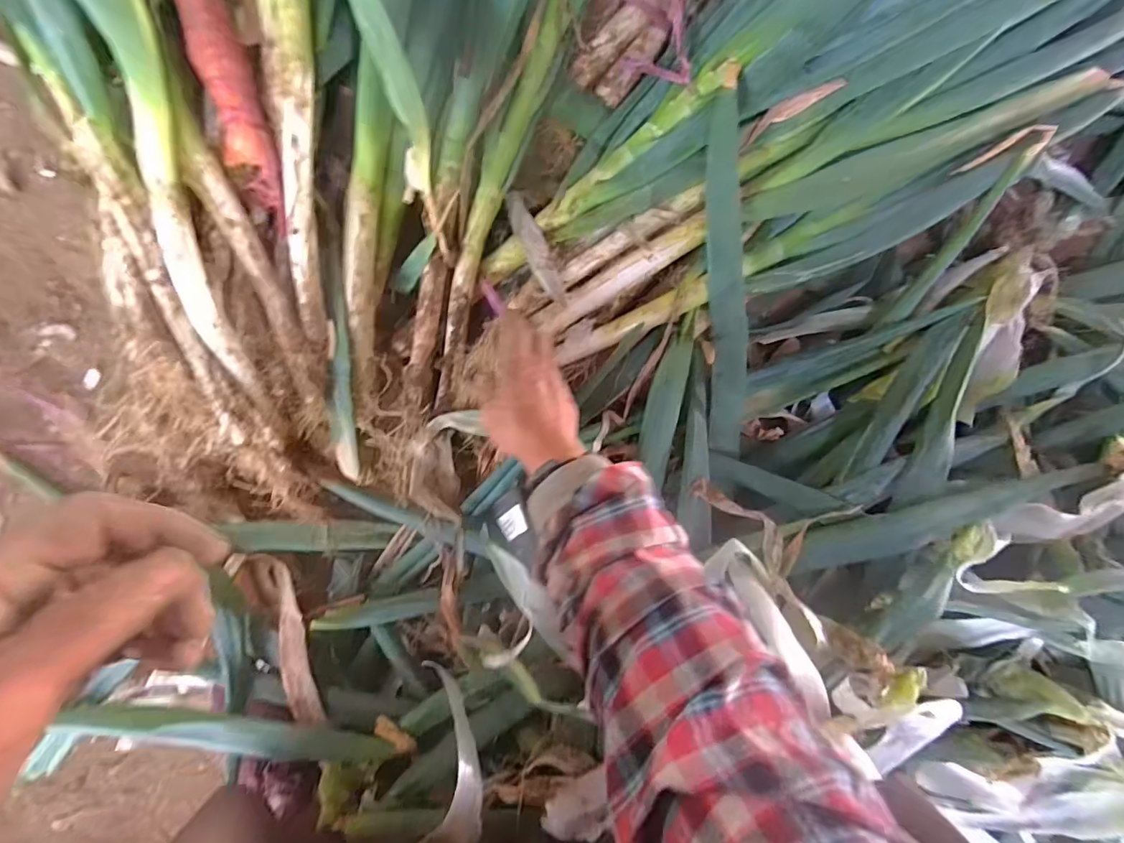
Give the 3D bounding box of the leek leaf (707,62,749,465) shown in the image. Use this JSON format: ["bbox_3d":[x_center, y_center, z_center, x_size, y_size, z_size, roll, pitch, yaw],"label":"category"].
[{"bbox_3d":[0.160,-0.142,0.485,0.037,0.021,0.355,-6,104,-3],"label":"leek leaf"}]

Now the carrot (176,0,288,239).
[{"bbox_3d":[-0.275,-0.286,0.404,0.036,0.032,0.240,-9,117,-3],"label":"carrot"}]

